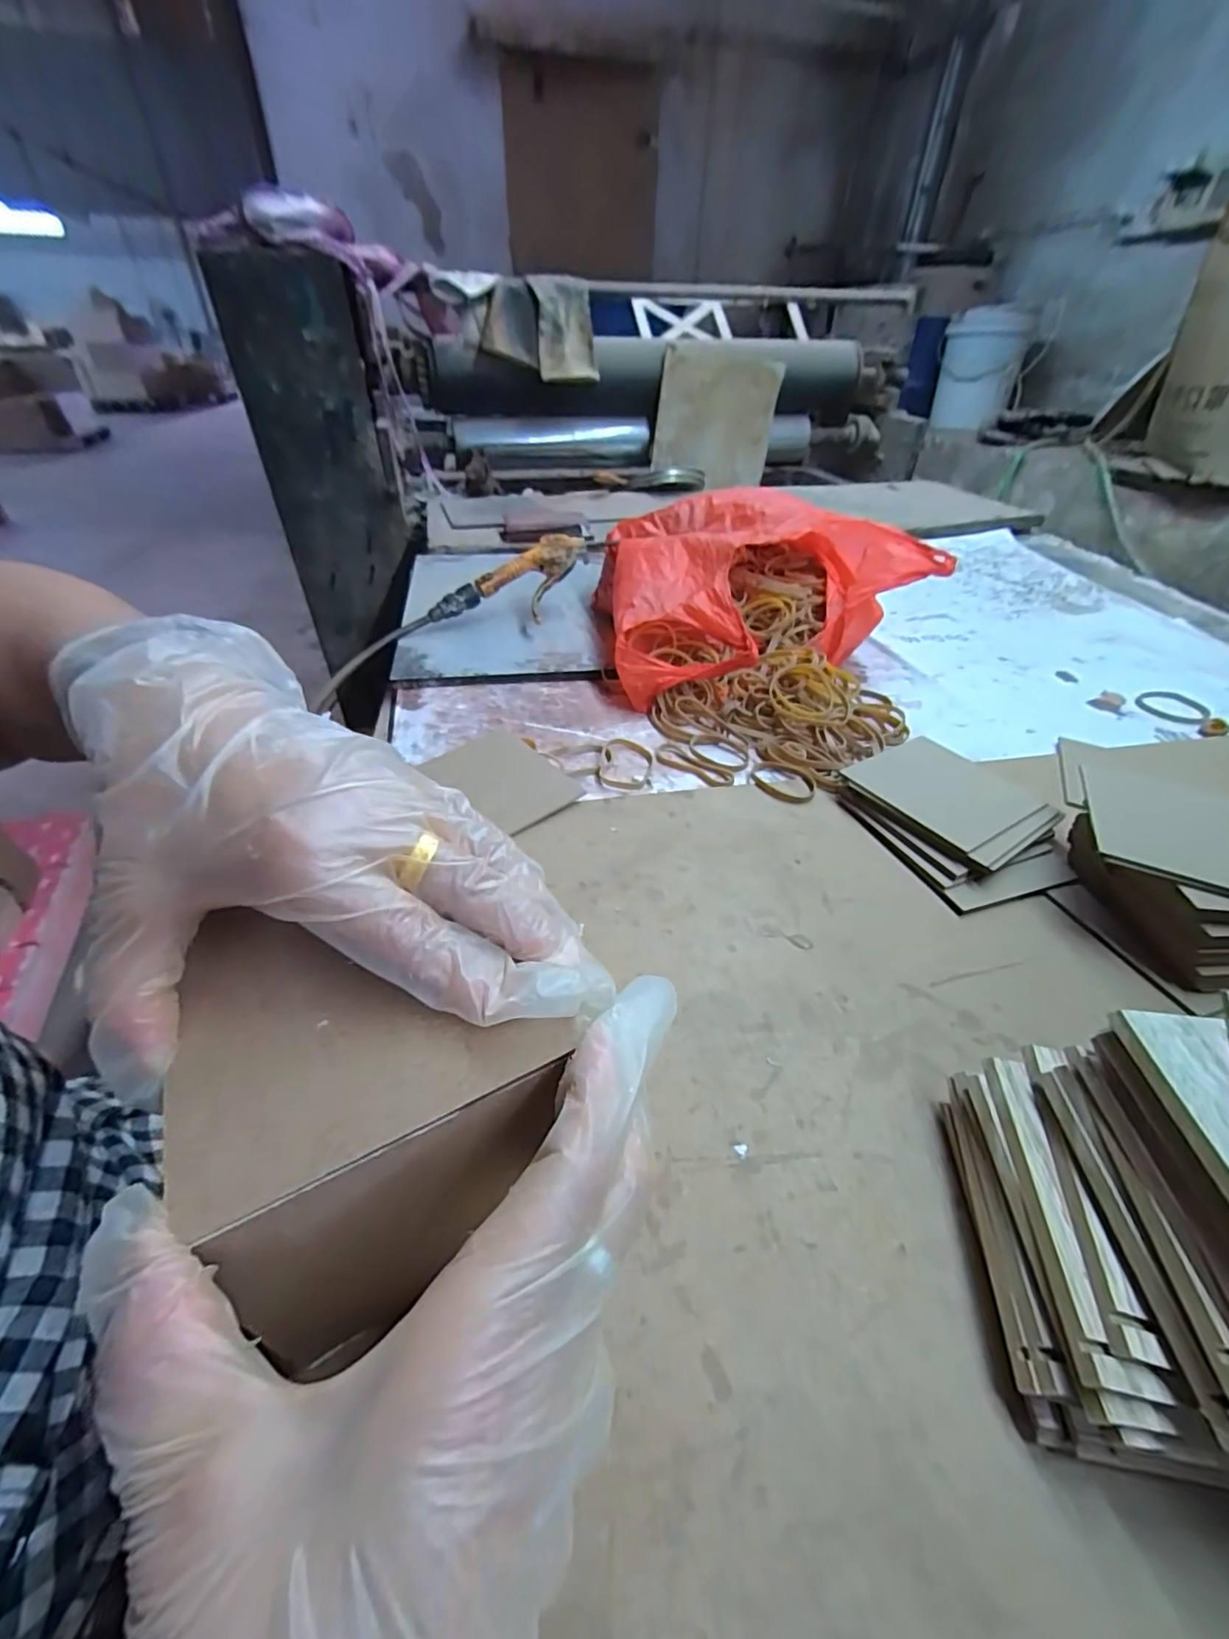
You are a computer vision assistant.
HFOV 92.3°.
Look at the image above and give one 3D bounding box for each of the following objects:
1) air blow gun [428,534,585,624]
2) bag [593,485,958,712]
[{"bbox_3d":[-0.112,-0.261,0.667,0.198,0.052,0.083,-29,45,-9],"label":"air blow gun"},{"bbox_3d":[0.135,-0.258,0.646,0.348,0.128,0.296,-14,42,-20],"label":"bag"}]

